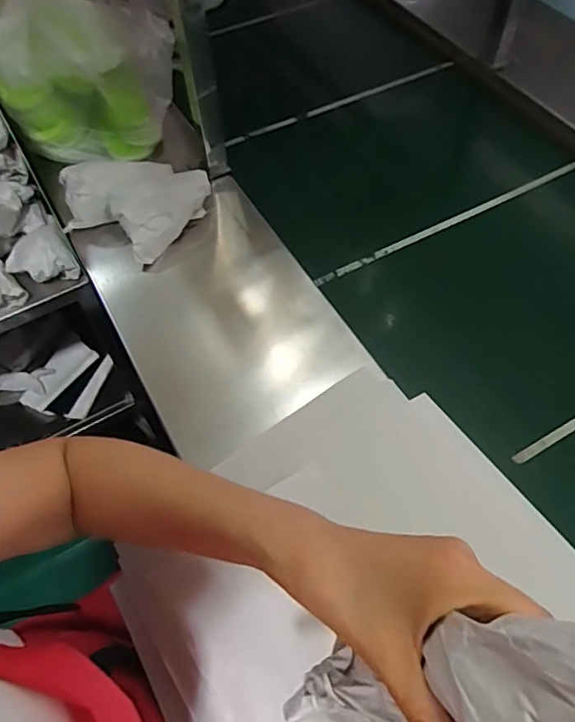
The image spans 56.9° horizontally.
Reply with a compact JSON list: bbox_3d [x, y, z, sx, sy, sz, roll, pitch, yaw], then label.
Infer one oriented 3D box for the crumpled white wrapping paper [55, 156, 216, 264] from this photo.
[{"bbox_3d":[-0.208,-0.222,0.709,0.163,0.052,0.151,28,63,16],"label":"crumpled white wrapping paper"}]

